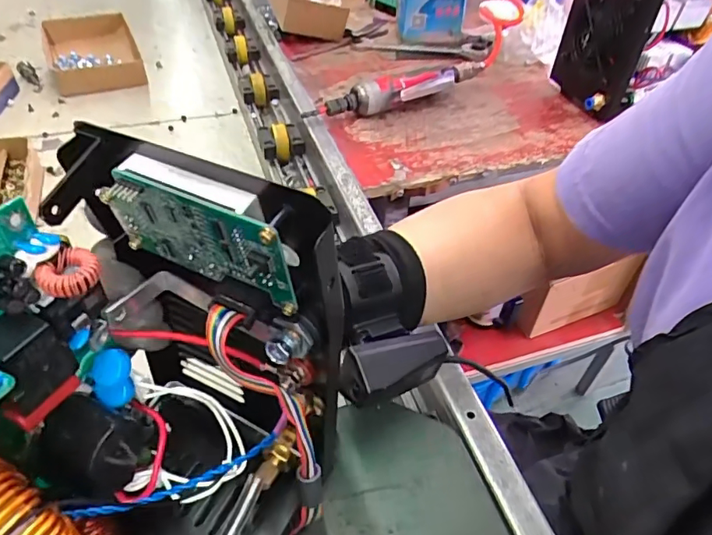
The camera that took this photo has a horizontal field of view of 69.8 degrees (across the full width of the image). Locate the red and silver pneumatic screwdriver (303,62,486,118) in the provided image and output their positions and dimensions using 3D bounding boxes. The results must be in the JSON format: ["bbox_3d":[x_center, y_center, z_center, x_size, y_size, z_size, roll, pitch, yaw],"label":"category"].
[{"bbox_3d":[0.061,-0.224,0.646,0.260,0.042,0.035,-18,49,-20],"label":"red and silver pneumatic screwdriver"}]

